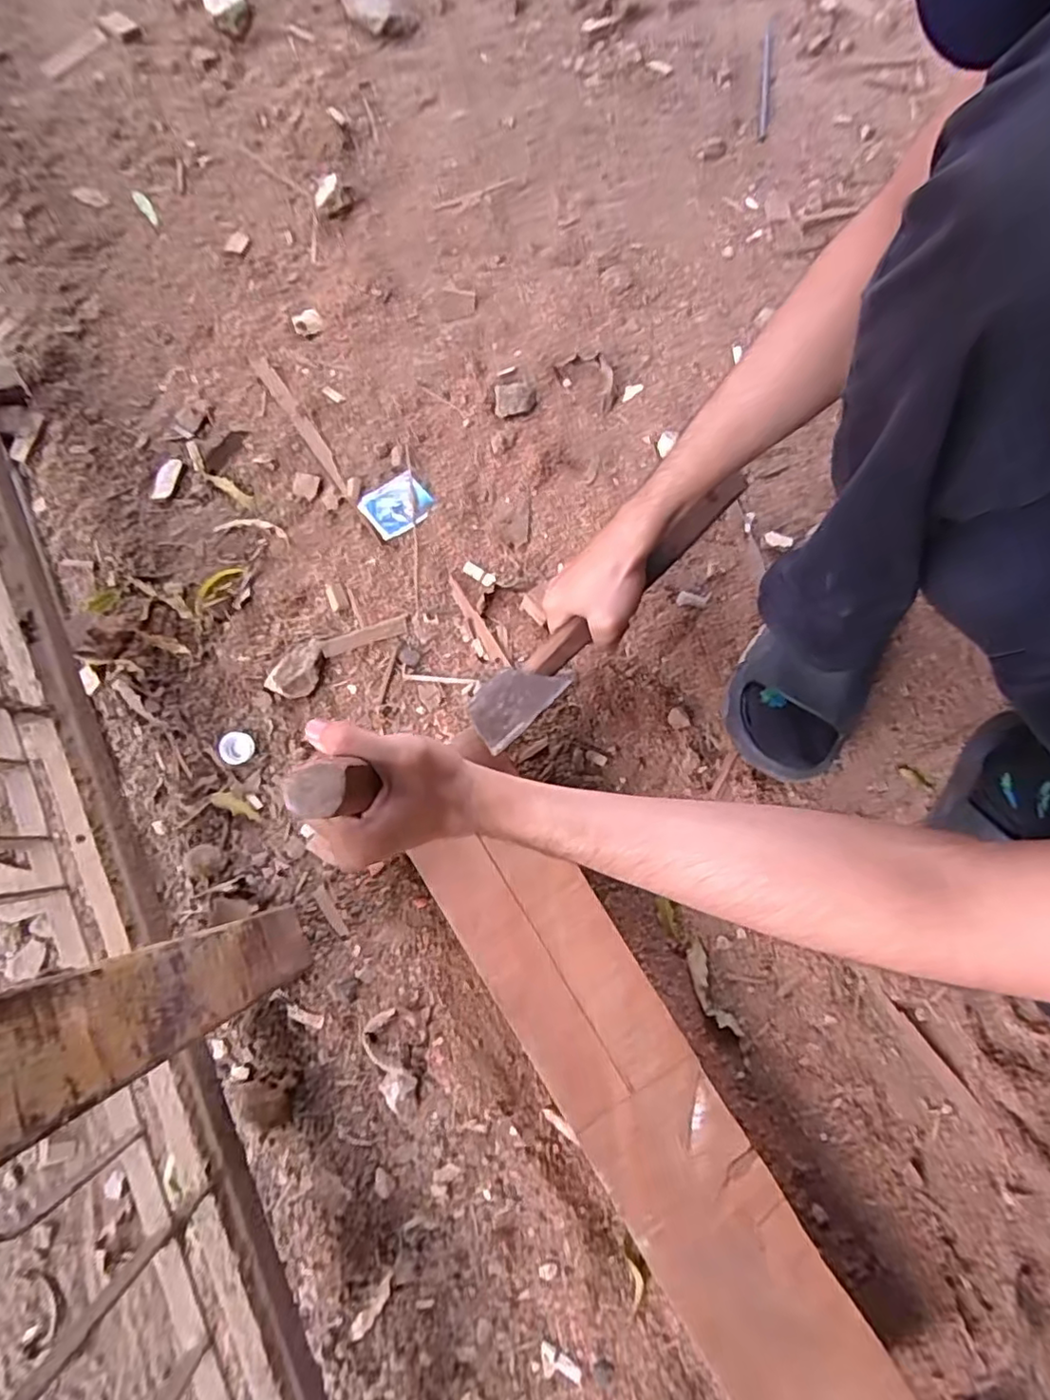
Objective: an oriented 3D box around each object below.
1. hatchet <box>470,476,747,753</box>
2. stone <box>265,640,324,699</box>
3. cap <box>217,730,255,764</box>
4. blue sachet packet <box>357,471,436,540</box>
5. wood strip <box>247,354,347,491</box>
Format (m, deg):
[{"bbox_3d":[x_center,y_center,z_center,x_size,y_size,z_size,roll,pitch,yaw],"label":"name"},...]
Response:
[{"bbox_3d":[0.077,-0.086,0.515,0.065,0.080,0.333,44,77,9],"label":"hatchet"},{"bbox_3d":[-0.222,-0.030,0.608,0.037,0.021,0.062,34,81,8],"label":"stone"},{"bbox_3d":[-0.282,0.046,0.605,0.032,0.009,0.032,0,78,1],"label":"cap"},{"bbox_3d":[-0.135,-0.206,0.651,0.068,0.006,0.055,-38,80,-6],"label":"blue sachet packet"},{"bbox_3d":[-0.245,-0.305,0.673,0.018,0.004,0.197,-34,80,-5],"label":"wood strip"}]

